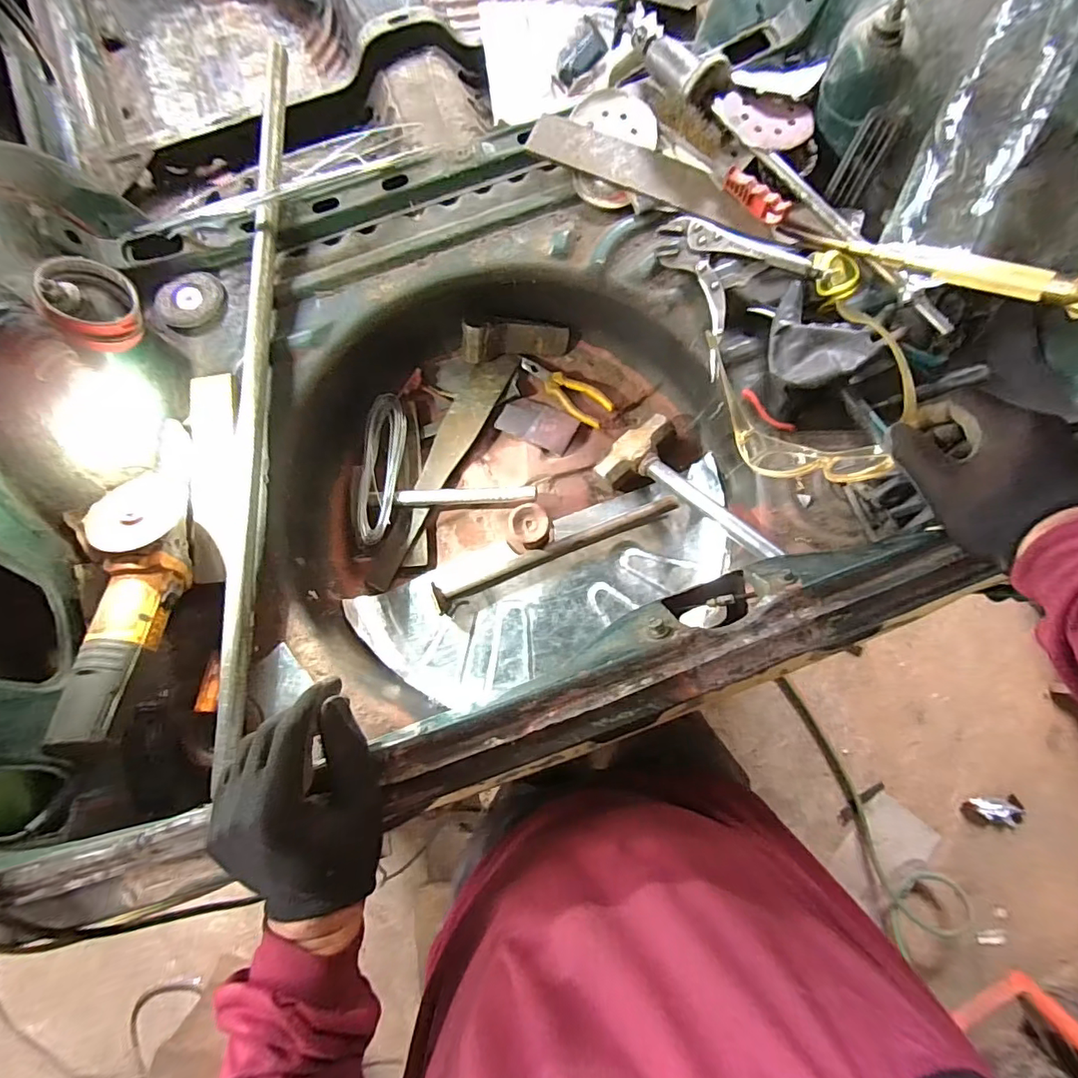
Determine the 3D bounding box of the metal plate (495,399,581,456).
[{"bbox_3d":[-0.001,-0.176,0.778,0.113,0.009,0.067,25,79,8],"label":"metal plate"}]

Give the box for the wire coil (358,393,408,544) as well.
[{"bbox_3d":[-0.234,-0.104,0.753,0.058,0.039,0.220,4,84,-1],"label":"wire coil"}]

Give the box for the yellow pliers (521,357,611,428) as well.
[{"bbox_3d":[0.038,-0.229,0.781,0.153,0.018,0.051,31,84,2],"label":"yellow pliers"}]

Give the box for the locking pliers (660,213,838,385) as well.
[{"bbox_3d":[0.242,-0.351,0.652,0.148,0.030,0.186,-41,80,14],"label":"locking pliers"}]

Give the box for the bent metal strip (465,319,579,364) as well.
[{"bbox_3d":[-0.026,-0.299,0.765,0.174,0.064,0.045,-7,84,-2],"label":"bent metal strip"}]

